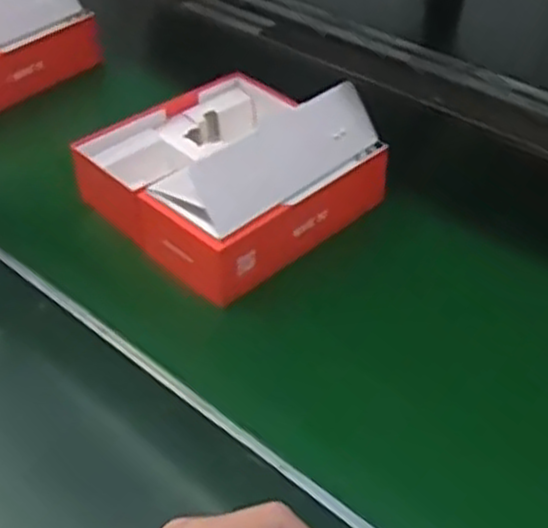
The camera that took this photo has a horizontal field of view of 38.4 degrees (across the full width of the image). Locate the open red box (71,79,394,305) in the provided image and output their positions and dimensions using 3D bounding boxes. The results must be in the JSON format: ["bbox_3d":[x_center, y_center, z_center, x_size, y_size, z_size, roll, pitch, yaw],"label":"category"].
[{"bbox_3d":[-0.037,-0.089,0.625,0.199,0.093,0.189,-32,50,-32],"label":"open red box"}]

